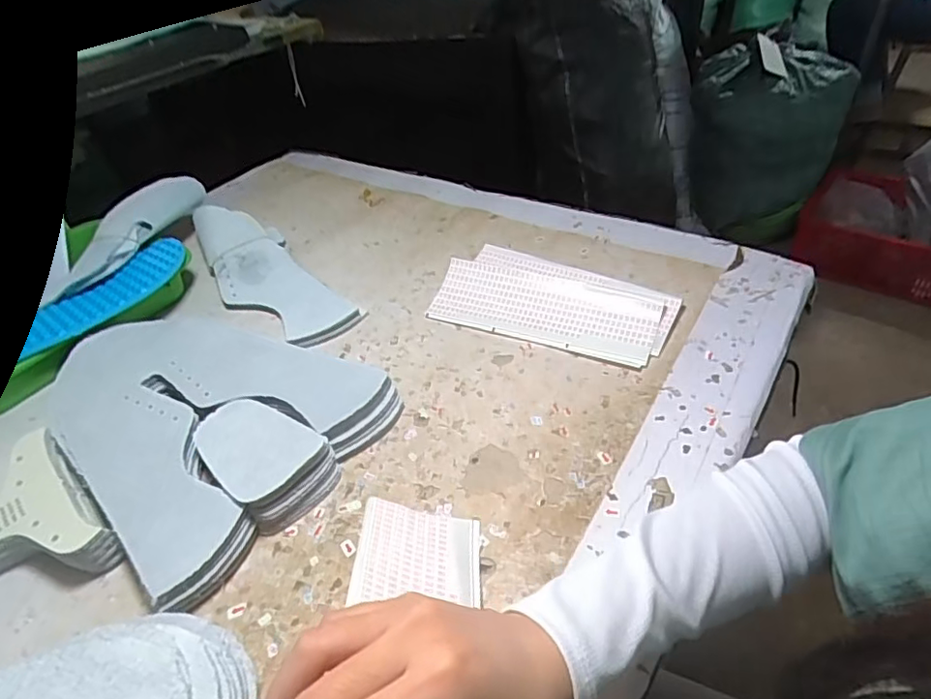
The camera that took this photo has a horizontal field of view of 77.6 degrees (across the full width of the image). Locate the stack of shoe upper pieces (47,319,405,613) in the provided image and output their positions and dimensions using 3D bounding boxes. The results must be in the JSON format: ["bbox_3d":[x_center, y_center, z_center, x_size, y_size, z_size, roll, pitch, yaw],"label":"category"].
[{"bbox_3d":[-0.202,0.042,0.466,0.197,0.034,0.275,-36,50,-28],"label":"stack of shoe upper pieces"}]

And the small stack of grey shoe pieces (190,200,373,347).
[{"bbox_3d":[-0.216,-0.091,0.612,0.087,0.039,0.257,-31,47,-24],"label":"small stack of grey shoe pieces"}]

